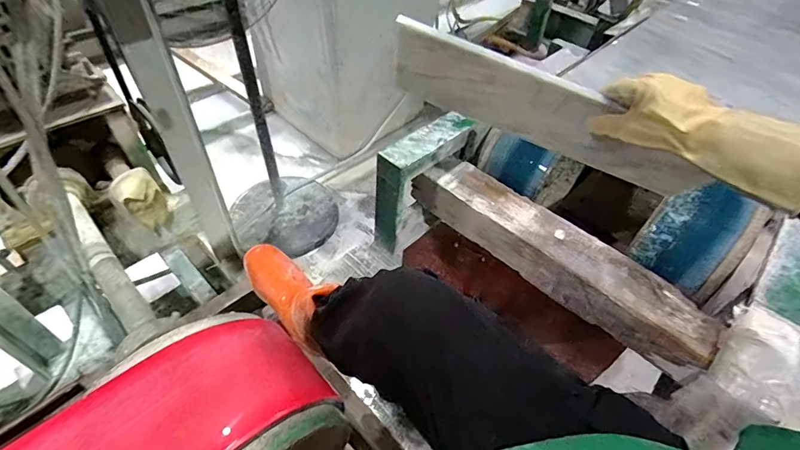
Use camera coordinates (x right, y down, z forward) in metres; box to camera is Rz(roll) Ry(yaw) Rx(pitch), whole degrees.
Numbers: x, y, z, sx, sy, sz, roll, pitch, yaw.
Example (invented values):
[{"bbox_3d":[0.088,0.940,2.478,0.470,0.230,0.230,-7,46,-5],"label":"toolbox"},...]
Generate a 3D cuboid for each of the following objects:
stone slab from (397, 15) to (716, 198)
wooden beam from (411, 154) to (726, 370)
[{"bbox_3d":[0.201,-0.142,0.544,0.438,0.156,0.010,22,77,1],"label":"stone slab"},{"bbox_3d":[0.269,0.042,0.763,0.554,0.099,0.096,38,56,25],"label":"wooden beam"}]

